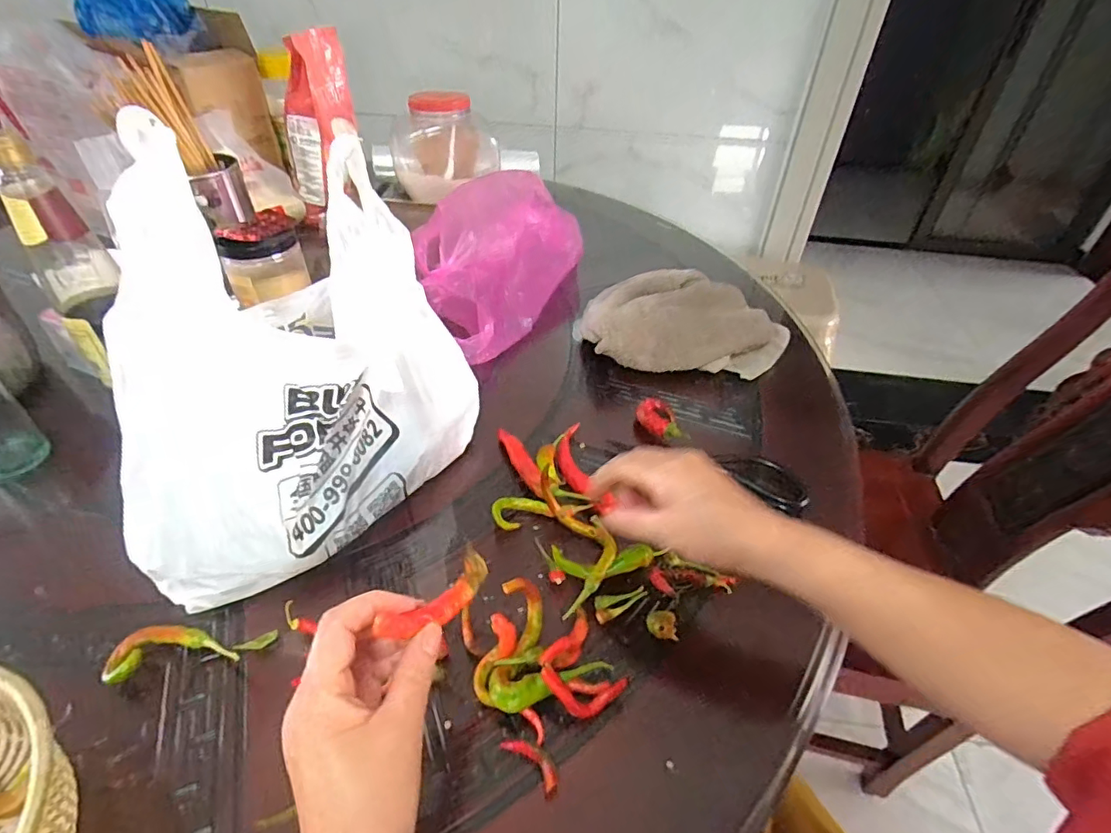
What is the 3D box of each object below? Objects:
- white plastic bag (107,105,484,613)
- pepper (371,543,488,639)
[{"bbox_3d":[-0.189,-0.029,0.389,0.141,0.267,0.271,21,45,20],"label":"white plastic bag"},{"bbox_3d":[-0.063,0.099,0.291,0.023,0.013,0.073,27,30,25],"label":"pepper"}]

